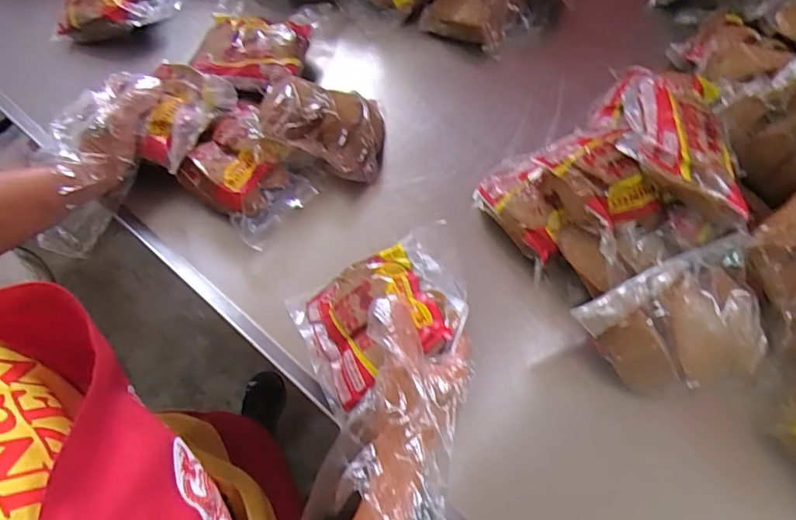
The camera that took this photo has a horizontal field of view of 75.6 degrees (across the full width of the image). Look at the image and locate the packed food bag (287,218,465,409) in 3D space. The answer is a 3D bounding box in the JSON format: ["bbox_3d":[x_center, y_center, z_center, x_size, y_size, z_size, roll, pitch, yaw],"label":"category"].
[{"bbox_3d":[-0.015,0.045,0.436,0.137,0.052,0.116,-28,66,-10],"label":"packed food bag"}]

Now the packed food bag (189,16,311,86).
[{"bbox_3d":[-0.164,-0.231,0.572,0.125,0.034,0.093,3,65,5],"label":"packed food bag"}]

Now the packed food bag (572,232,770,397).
[{"bbox_3d":[0.221,0.053,0.402,0.140,0.067,0.095,-20,65,-6],"label":"packed food bag"}]

